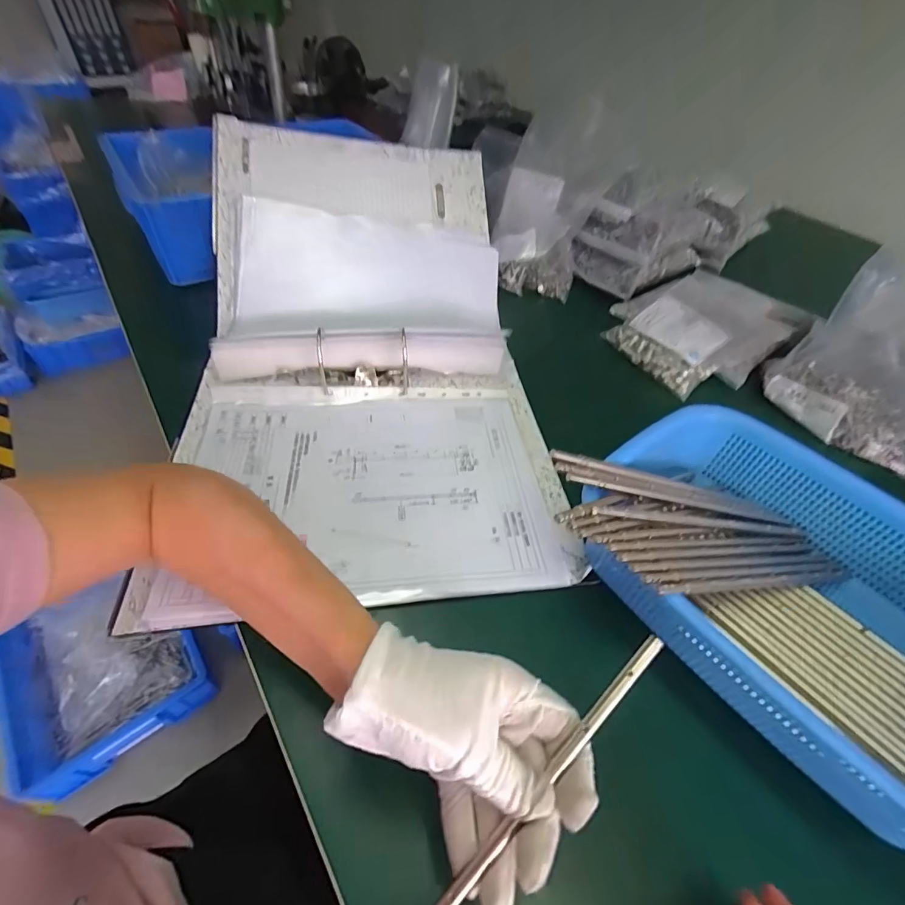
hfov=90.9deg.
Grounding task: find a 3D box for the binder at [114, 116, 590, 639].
[{"bbox_3d":[-0.103,-0.136,0.450,0.367,0.169,0.539,-4,50,-8],"label":"binder"}]

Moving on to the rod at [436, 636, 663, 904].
[{"bbox_3d":[0.024,0.172,0.202,0.227,0.004,0.009,-43,61,-13],"label":"rod"}]

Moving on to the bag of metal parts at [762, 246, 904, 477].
[{"bbox_3d":[0.442,-0.097,0.450,0.106,0.150,0.160,-25,56,-24],"label":"bag of metal parts"}]

